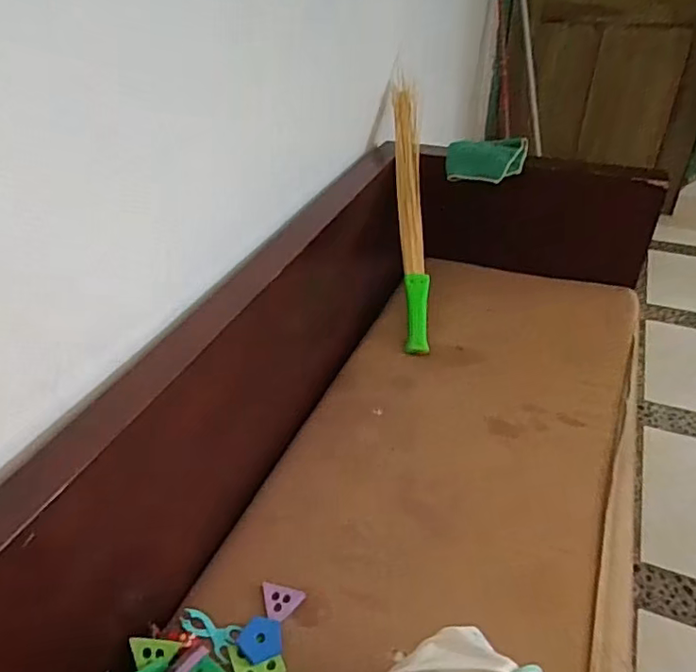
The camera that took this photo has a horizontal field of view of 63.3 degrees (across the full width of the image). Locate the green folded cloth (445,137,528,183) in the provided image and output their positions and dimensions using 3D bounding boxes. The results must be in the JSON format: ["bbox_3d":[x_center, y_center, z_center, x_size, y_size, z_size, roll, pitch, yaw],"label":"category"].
[{"bbox_3d":[0.299,-0.386,1.228,0.163,0.048,0.151,8,38,13],"label":"green folded cloth"}]

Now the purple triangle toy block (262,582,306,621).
[{"bbox_3d":[-0.082,0.318,0.671,0.051,0.009,0.040,8,38,12],"label":"purple triangle toy block"}]

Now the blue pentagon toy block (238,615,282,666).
[{"bbox_3d":[-0.098,0.341,0.633,0.046,0.009,0.047,-7,37,-8],"label":"blue pentagon toy block"}]

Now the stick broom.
[{"bbox_3d":[0.131,-0.276,1.185,0.053,0.033,0.667,-1,67,1],"label":"stick broom"}]

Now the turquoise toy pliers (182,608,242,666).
[{"bbox_3d":[-0.159,0.336,0.639,0.074,0.014,0.041,11,39,17],"label":"turquoise toy pliers"}]

